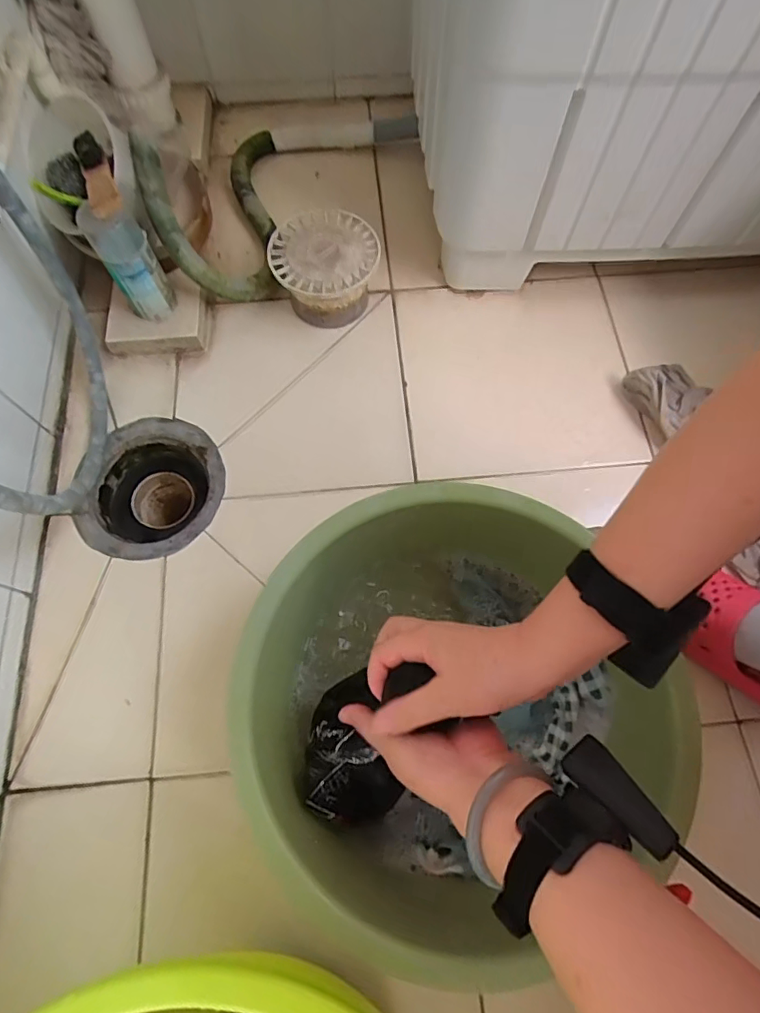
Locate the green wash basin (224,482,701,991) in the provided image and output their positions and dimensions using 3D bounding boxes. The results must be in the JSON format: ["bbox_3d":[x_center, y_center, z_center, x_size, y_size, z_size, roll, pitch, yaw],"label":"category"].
[{"bbox_3d":[0.047,0.160,0.482,0.311,0.141,0.337,0,72,0],"label":"green wash basin"}]

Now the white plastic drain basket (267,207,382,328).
[{"bbox_3d":[-0.072,-0.314,0.694,0.140,0.086,0.136,-7,70,-2],"label":"white plastic drain basket"}]

